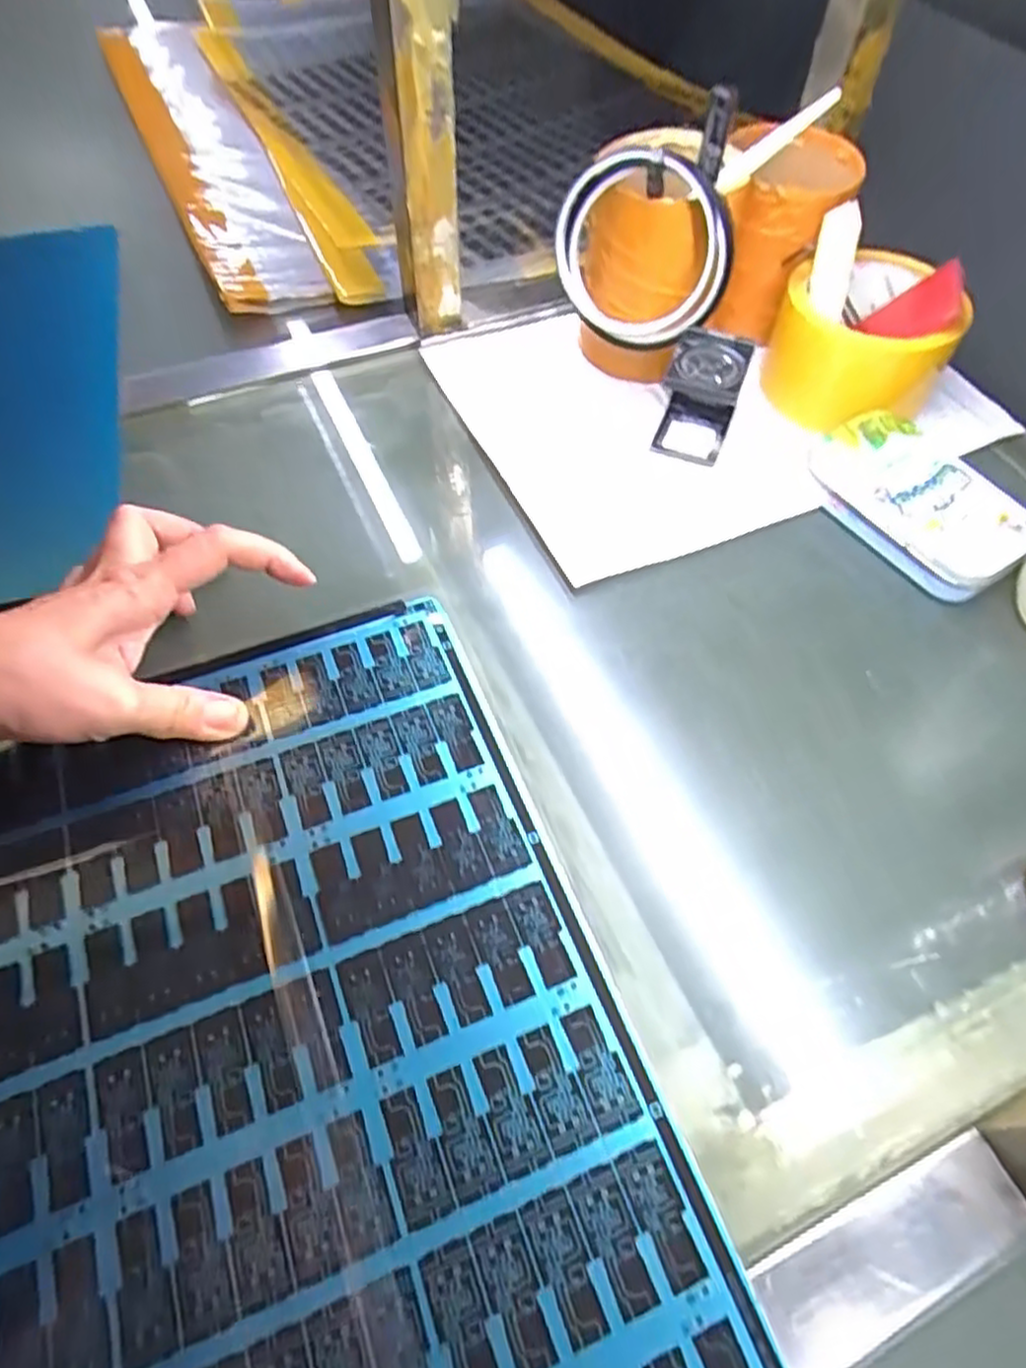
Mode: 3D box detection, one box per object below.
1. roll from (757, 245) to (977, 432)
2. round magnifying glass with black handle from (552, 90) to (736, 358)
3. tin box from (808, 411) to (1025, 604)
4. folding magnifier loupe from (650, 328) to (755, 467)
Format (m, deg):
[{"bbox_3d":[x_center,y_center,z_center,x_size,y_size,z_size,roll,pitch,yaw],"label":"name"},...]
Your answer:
[{"bbox_3d":[0.195,-0.186,0.409,0.081,0.069,0.080,1,58,-1],"label":"roll"},{"bbox_3d":[0.064,-0.222,0.364,0.087,0.105,0.023,2,47,16],"label":"round magnifying glass with black handle"},{"bbox_3d":[0.203,-0.091,0.366,0.067,0.021,0.108,-27,62,-17],"label":"tin box"},{"bbox_3d":[0.101,-0.155,0.391,0.038,0.056,0.041,17,59,9],"label":"folding magnifier loupe"}]

